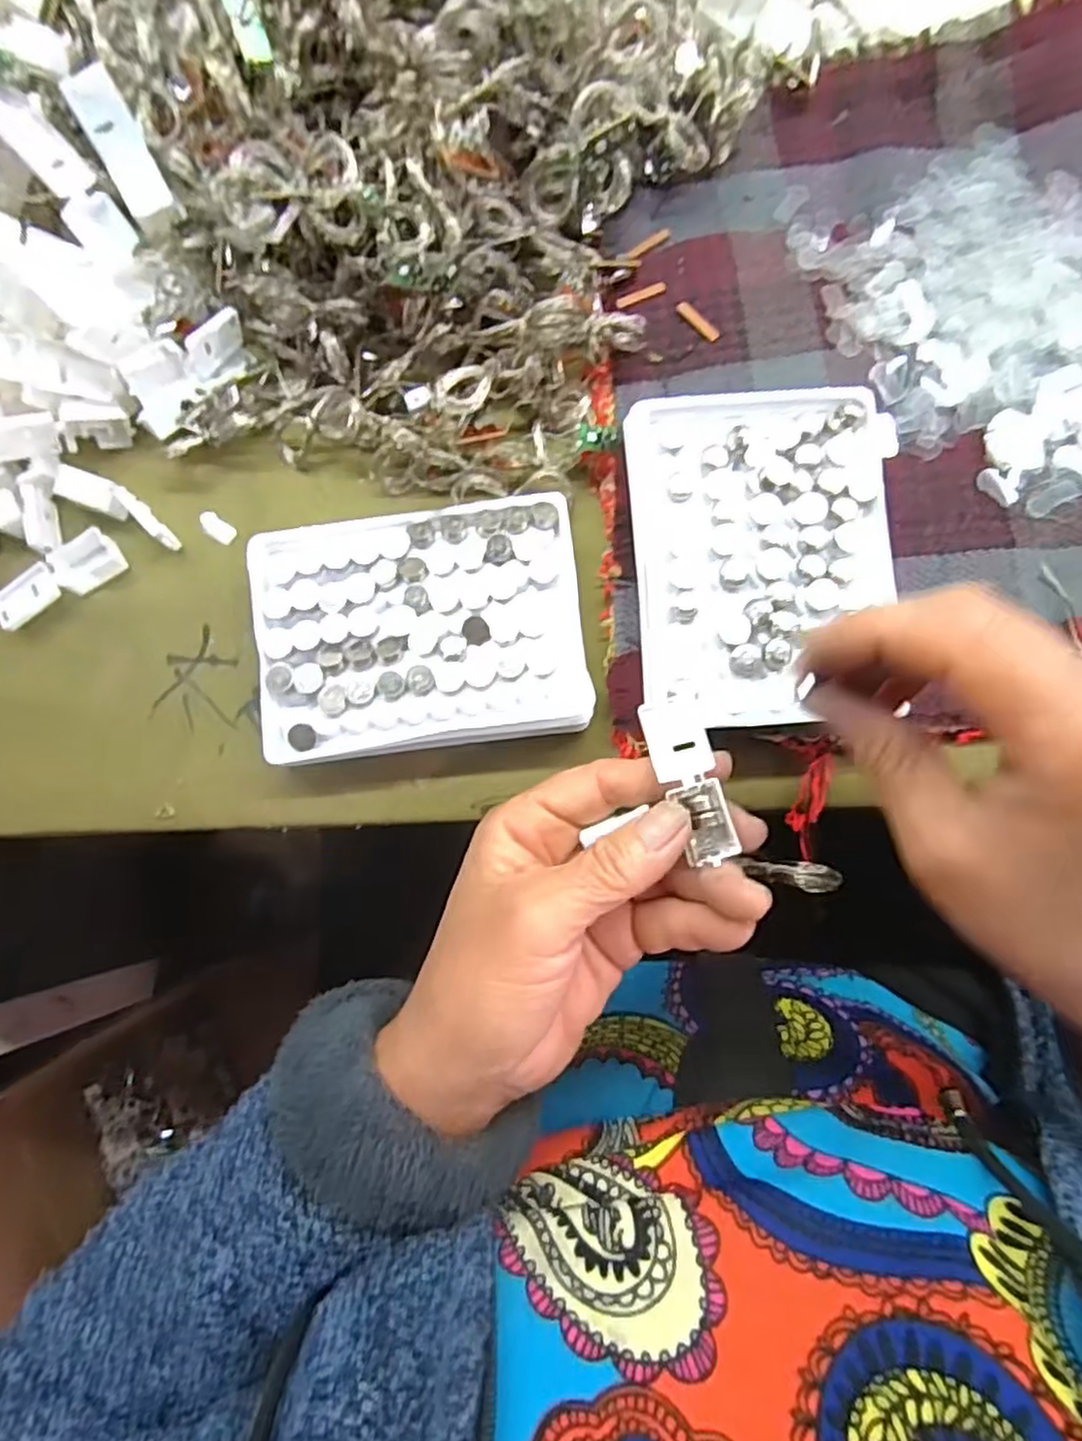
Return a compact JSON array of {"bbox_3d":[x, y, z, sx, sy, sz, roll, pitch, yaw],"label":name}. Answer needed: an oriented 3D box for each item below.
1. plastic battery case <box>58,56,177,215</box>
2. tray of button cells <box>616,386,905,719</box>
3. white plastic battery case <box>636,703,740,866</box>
[{"bbox_3d":[-0.168,-0.230,0.282,0.018,0.004,0.050,-33,112,-20],"label":"plastic battery case"},{"bbox_3d":[0.085,-0.064,0.273,0.095,0.020,0.128,-4,82,2],"label":"tray of button cells"},{"bbox_3d":[0.050,0.019,0.234,0.021,0.007,0.054,-18,80,-4],"label":"white plastic battery case"}]

